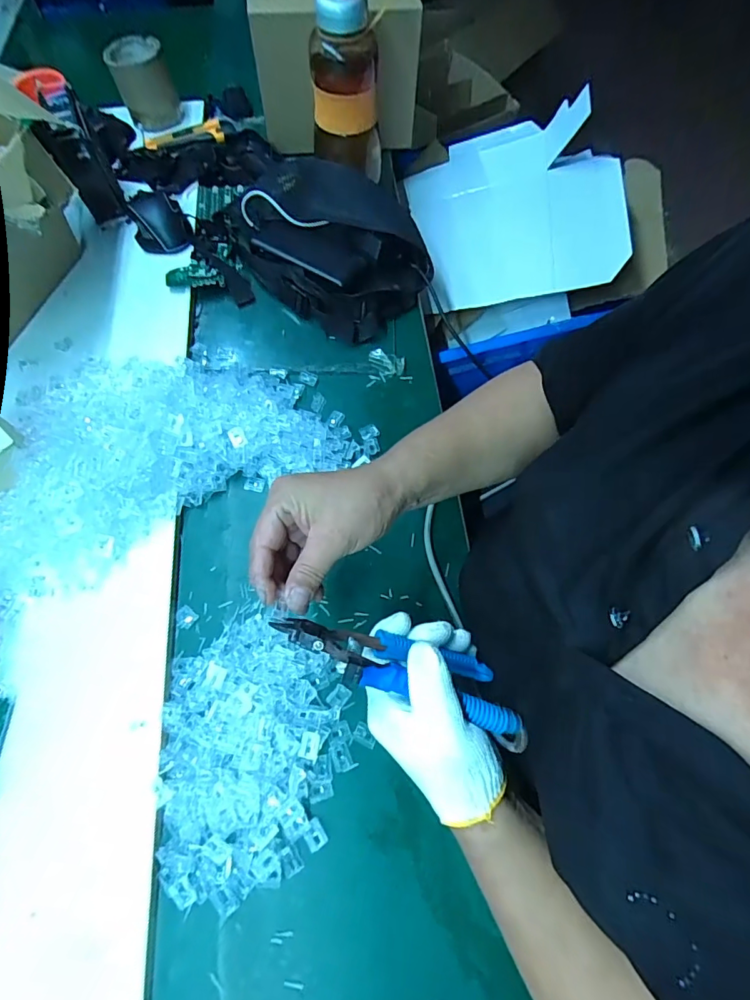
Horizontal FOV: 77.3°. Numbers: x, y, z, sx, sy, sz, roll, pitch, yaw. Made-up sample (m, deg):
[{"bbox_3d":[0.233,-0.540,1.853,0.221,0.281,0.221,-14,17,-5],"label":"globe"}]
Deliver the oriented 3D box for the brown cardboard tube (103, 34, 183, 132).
[{"bbox_3d":[-0.353,-0.638,0.717,0.080,0.084,0.071,-23,68,-9],"label":"brown cardboard tube"}]

